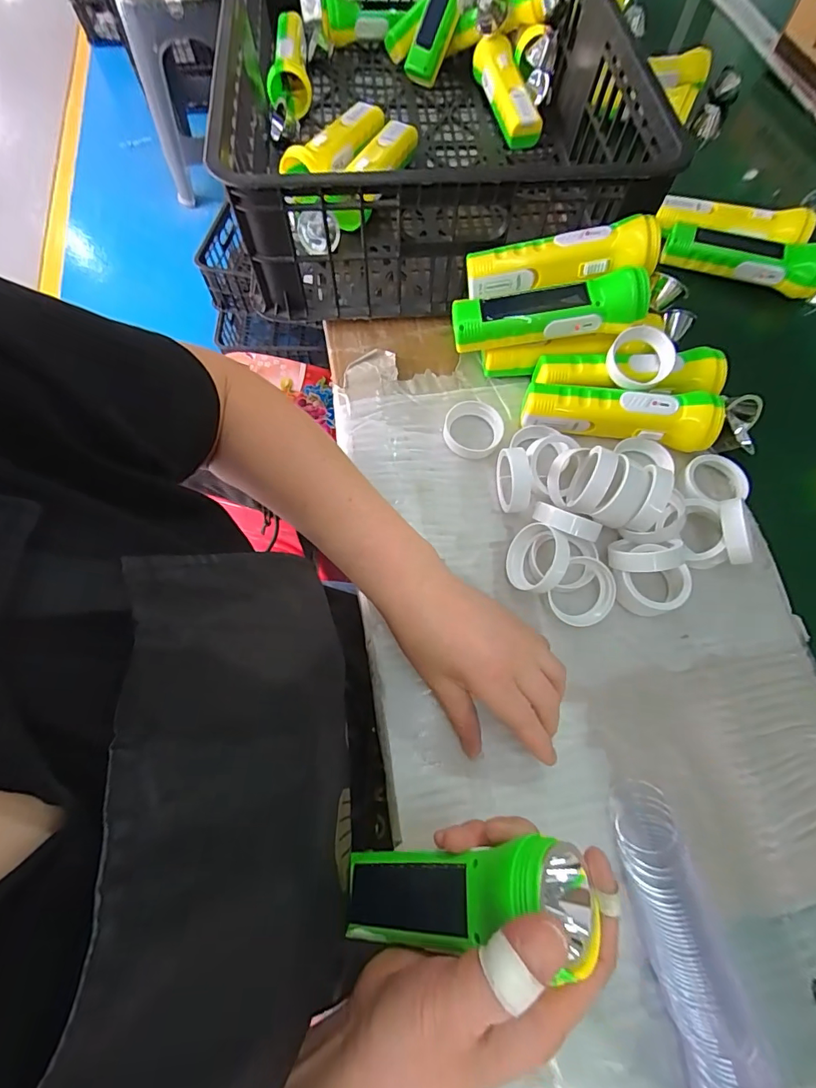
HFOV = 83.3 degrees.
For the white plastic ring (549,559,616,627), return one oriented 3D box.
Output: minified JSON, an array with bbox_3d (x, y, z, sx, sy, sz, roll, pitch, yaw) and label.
[{"bbox_3d":[0.135,0.038,0.352,0.050,0.017,0.050,0,89,16],"label":"white plastic ring"}]

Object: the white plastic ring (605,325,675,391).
[{"bbox_3d":[0.201,-0.159,0.393,0.054,0.022,0.060,43,98,-16],"label":"white plastic ring"}]

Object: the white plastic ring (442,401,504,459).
[{"bbox_3d":[0.059,-0.104,0.415,0.053,0.013,0.051,1,68,-2],"label":"white plastic ring"}]

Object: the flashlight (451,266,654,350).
[{"bbox_3d":[0.120,-0.203,0.400,0.157,0.031,0.041,-3,67,16],"label":"flashlight"}]

